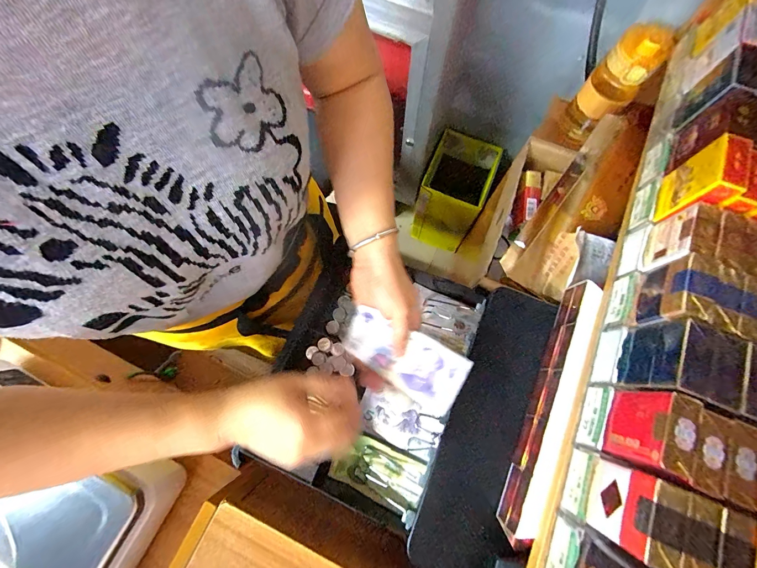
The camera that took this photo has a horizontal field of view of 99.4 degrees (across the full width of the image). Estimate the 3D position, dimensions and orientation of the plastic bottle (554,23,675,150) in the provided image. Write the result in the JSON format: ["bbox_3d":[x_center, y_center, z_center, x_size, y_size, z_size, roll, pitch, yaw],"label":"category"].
[{"bbox_3d":[0.372,-0.313,0.533,0.076,0.198,0.064,42,79,10],"label":"plastic bottle"}]

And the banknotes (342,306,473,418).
[{"bbox_3d":[0.023,0.079,0.348,0.134,0.023,0.064,27,76,18],"label":"banknotes"}]

